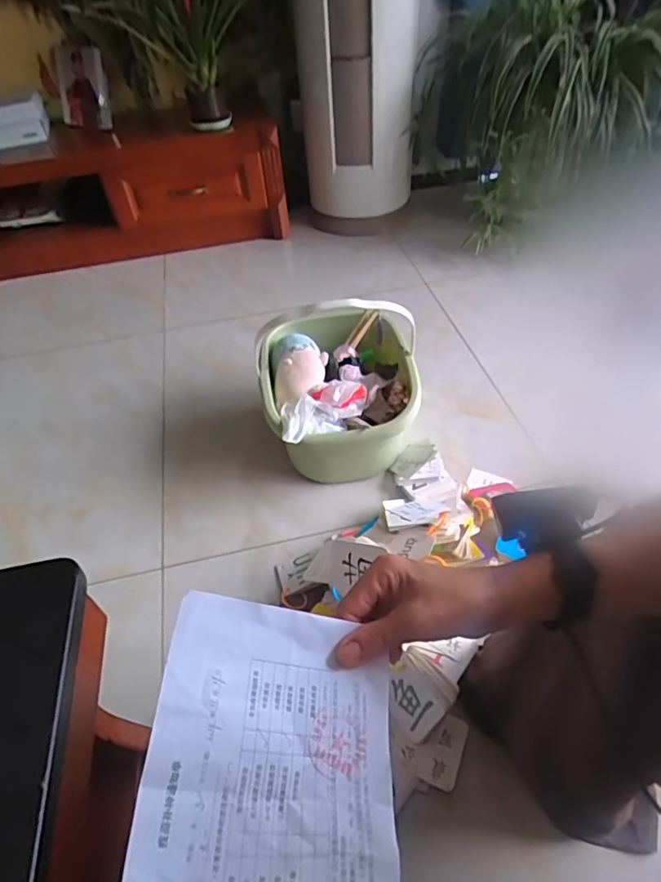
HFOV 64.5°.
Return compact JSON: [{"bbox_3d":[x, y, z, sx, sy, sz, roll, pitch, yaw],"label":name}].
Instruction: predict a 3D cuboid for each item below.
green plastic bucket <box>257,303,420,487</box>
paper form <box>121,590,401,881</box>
[{"bbox_3d":[0.009,-0.153,1.042,0.297,0.315,0.334,-13,47,-6],"label":"green plastic bucket"},{"bbox_3d":[-0.028,0.197,0.291,0.147,0.016,0.197,16,51,-18],"label":"paper form"}]

